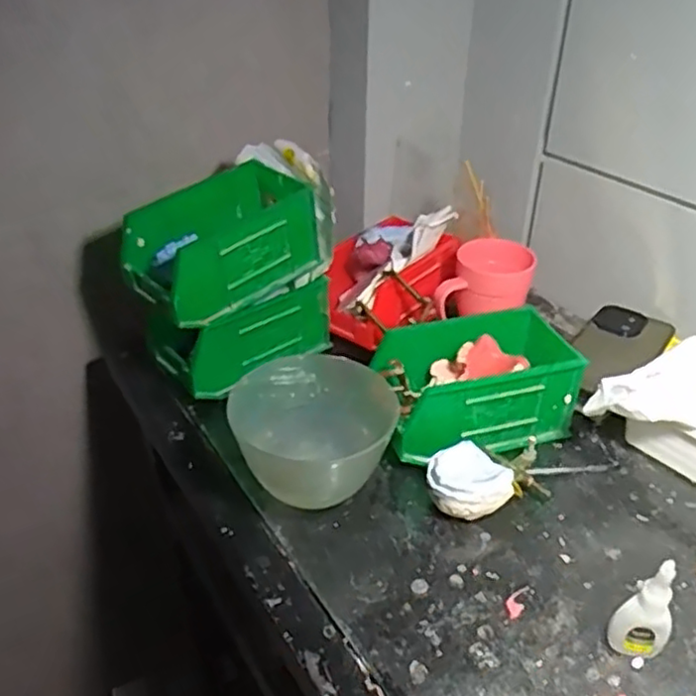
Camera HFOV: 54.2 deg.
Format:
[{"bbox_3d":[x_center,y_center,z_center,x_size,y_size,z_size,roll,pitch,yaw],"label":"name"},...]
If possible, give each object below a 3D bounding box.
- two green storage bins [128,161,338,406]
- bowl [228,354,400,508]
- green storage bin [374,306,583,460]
[{"bbox_3d":[-0.114,-0.071,0.665,0.168,0.159,0.100,-29,44,-35],"label":"two green storage bins"},{"bbox_3d":[-0.027,0.078,0.559,0.127,0.098,0.118,0,34,0],"label":"bowl"},{"bbox_3d":[0.115,0.035,0.623,0.176,0.087,0.101,-9,35,-13],"label":"green storage bin"}]

